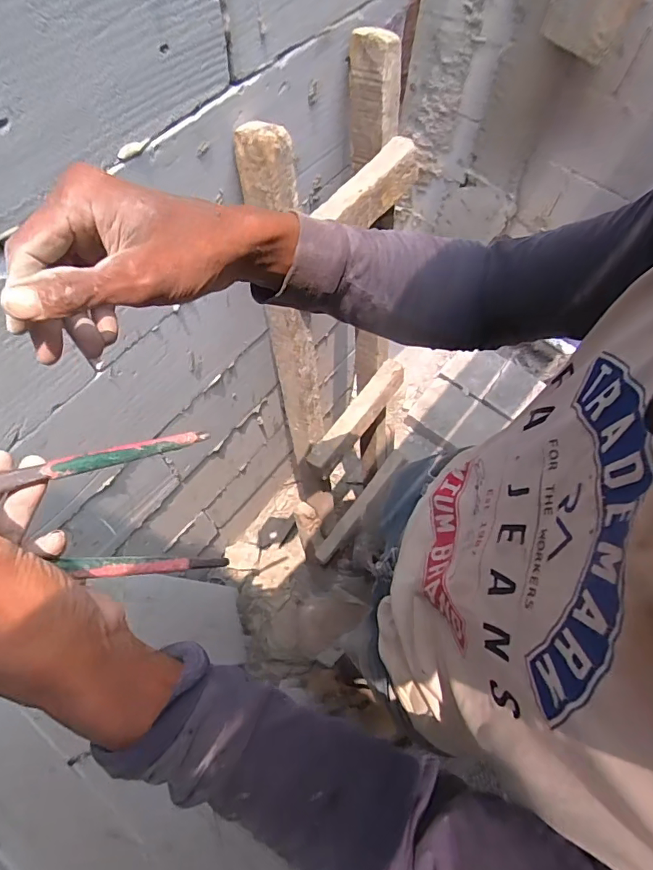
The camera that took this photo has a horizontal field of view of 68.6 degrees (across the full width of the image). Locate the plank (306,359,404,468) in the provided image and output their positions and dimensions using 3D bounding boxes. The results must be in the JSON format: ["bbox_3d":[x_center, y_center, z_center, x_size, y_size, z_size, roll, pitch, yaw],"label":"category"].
[{"bbox_3d":[0.061,-0.037,0.932,0.051,0.054,0.258,39,70,15],"label":"plank"}]

